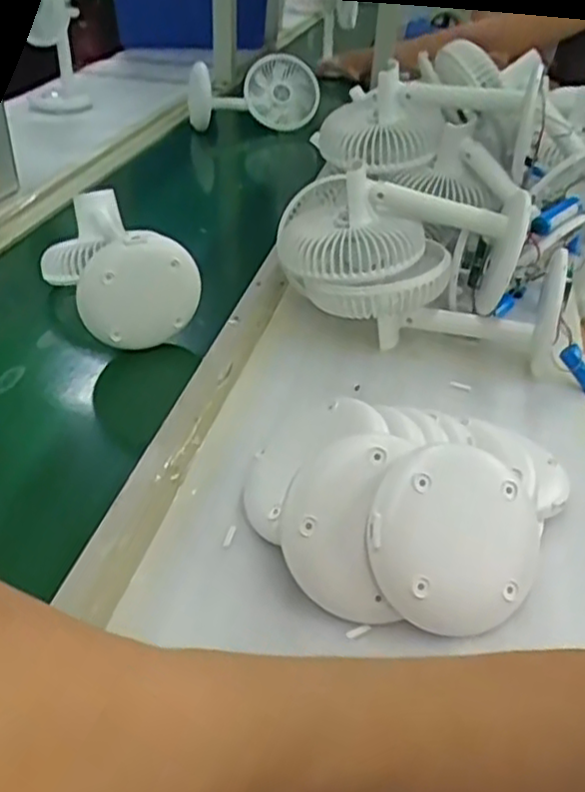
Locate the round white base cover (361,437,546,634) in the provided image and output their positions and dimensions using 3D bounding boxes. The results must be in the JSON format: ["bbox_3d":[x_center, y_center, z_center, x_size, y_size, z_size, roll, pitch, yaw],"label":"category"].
[{"bbox_3d":[0.096,0.081,0.411,0.103,0.018,0.106,3,81,-18],"label":"round white base cover"}]

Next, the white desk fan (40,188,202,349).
[{"bbox_3d":[-0.178,-0.133,0.690,0.105,0.098,0.180,-15,41,-27],"label":"white desk fan"}]

